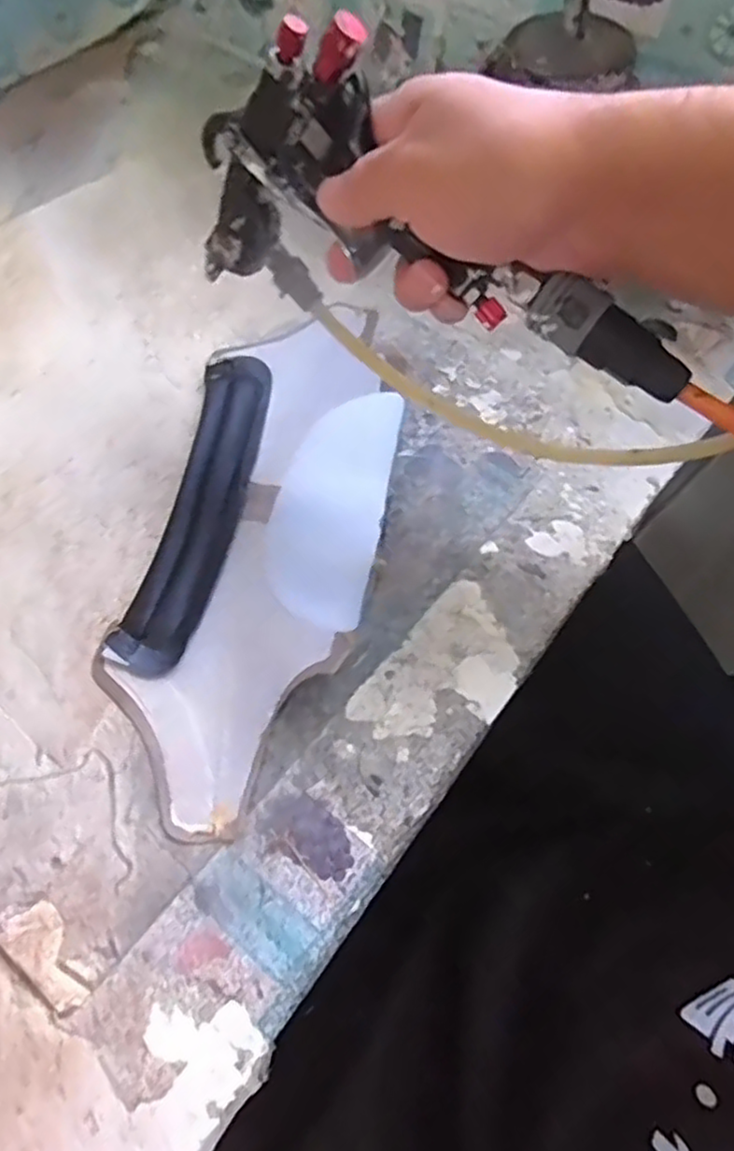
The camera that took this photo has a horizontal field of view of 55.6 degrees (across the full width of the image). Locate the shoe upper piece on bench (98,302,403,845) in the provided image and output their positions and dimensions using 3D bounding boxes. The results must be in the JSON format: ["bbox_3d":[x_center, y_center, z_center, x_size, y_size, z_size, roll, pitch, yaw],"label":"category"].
[{"bbox_3d":[-0.060,-0.034,0.408,0.127,0.033,0.340,9,61,5],"label":"shoe upper piece on bench"}]

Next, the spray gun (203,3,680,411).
[{"bbox_3d":[0.020,-0.144,0.315,0.253,0.117,0.047,39,67,12],"label":"spray gun"}]

